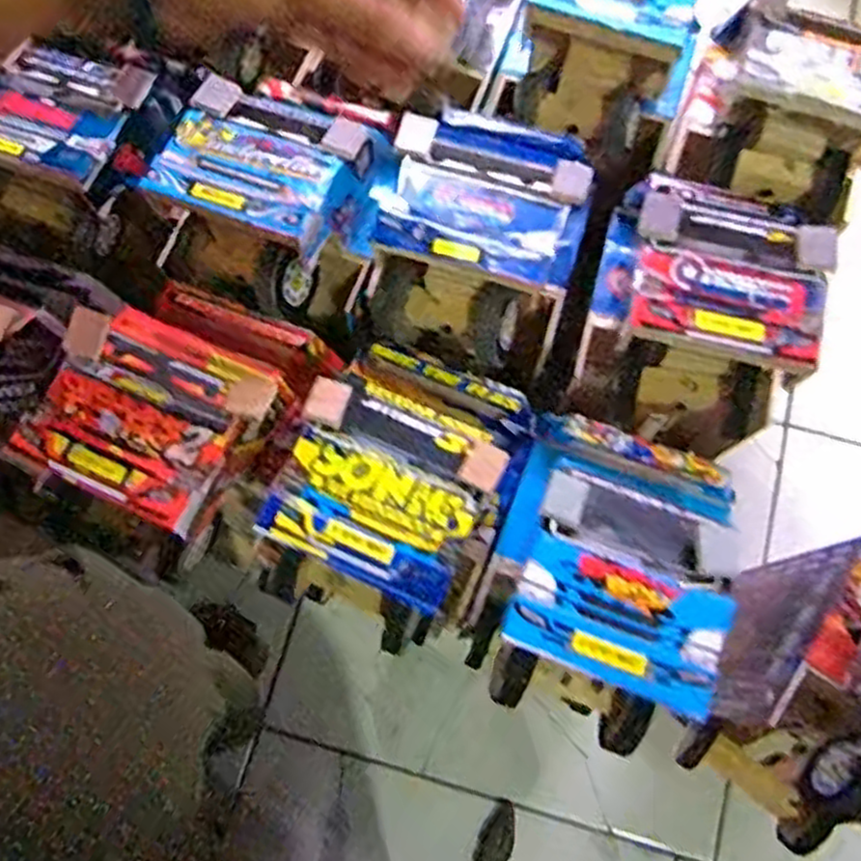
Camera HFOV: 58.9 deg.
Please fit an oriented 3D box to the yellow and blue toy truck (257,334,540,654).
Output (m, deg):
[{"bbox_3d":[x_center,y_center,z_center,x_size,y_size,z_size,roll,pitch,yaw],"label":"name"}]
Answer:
[{"bbox_3d":[-0.016,0.027,0.441,0.125,0.103,0.150,21,74,6],"label":"yellow and blue toy truck"}]

